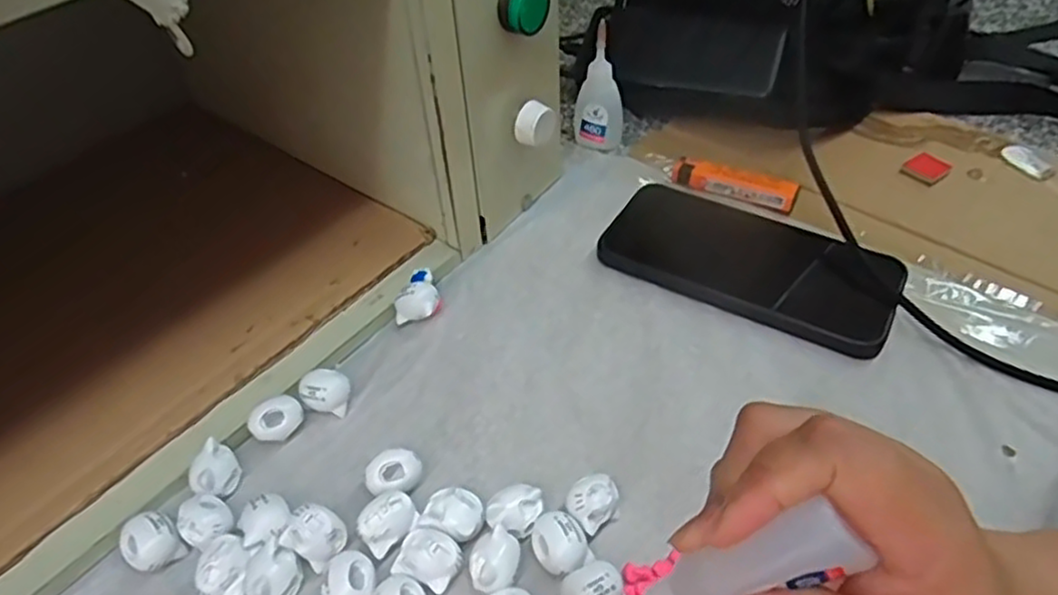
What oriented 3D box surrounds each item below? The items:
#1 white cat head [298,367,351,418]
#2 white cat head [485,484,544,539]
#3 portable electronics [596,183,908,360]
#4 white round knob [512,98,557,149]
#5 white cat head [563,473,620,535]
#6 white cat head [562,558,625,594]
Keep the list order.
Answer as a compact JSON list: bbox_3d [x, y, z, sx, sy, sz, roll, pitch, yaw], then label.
[{"bbox_3d":[-0.104,0.049,0.359,0.024,0.017,0.020,-19,47,-15],"label":"white cat head"},{"bbox_3d":[-0.006,0.095,0.307,0.024,0.020,0.018,0,46,3],"label":"white cat head"},{"bbox_3d":[0.129,-0.023,0.411,0.158,0.015,0.085,22,51,23],"label":"portable electronics"},{"bbox_3d":[0.003,-0.104,0.415,0.019,0.020,0.022,29,55,27],"label":"white round knob"},{"bbox_3d":[0.028,0.091,0.308,0.017,0.023,0.023,32,55,29],"label":"white cat head"},{"bbox_3d":[0.025,0.119,0.283,0.025,0.019,0.022,-26,50,-21],"label":"white cat head"}]

